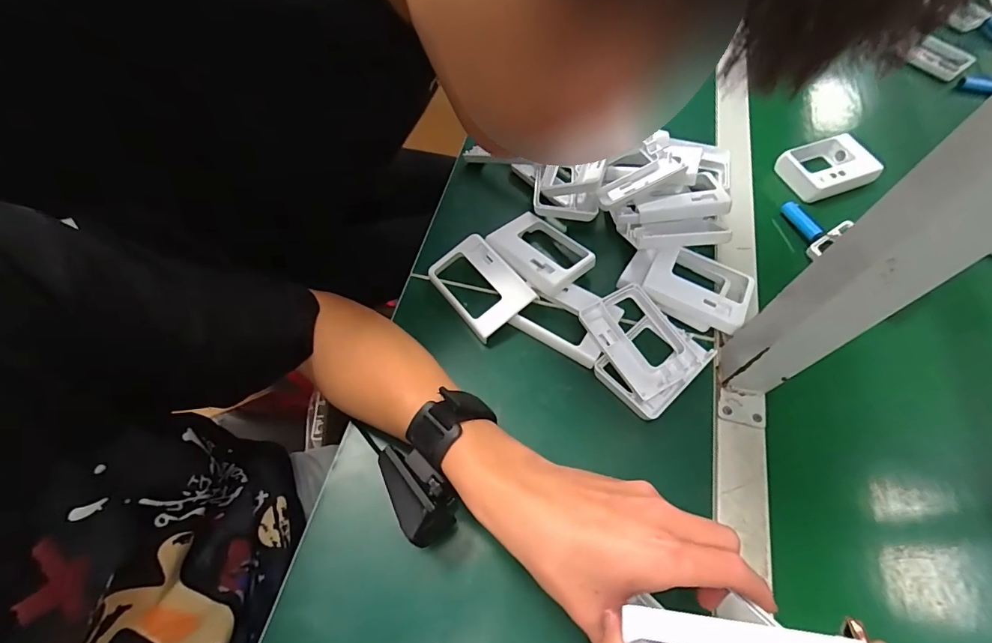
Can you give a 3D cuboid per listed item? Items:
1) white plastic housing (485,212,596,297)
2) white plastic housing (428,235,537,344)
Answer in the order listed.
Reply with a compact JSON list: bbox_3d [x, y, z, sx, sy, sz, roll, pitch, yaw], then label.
[{"bbox_3d":[0.045,-0.071,0.441,0.073,0.025,0.094,-37,69,-19],"label":"white plastic housing"},{"bbox_3d":[-0.014,-0.032,0.422,0.063,0.025,0.091,-32,67,-18],"label":"white plastic housing"}]

